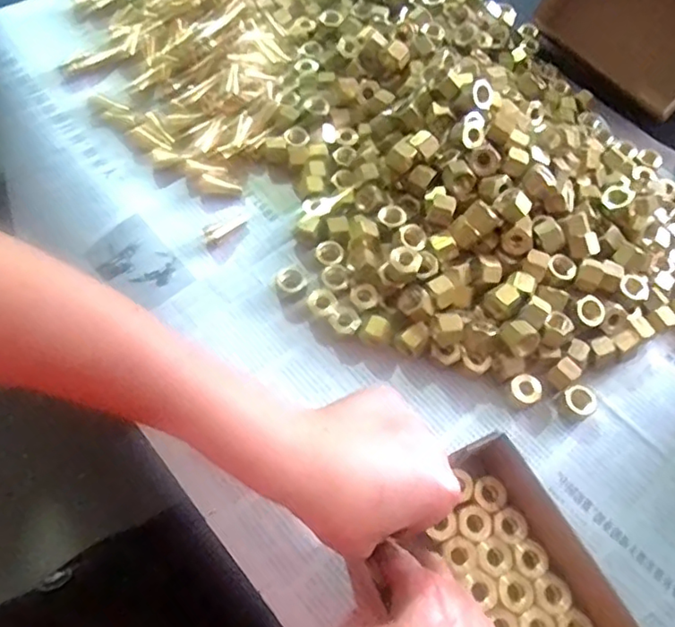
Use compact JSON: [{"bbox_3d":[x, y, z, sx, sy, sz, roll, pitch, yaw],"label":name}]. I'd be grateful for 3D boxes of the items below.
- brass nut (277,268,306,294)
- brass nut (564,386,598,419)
[{"bbox_3d":[-0.036,-0.025,0.460,0.021,0.008,0.022,1,63,-3],"label":"brass nut"},{"bbox_3d":[0.176,0.064,0.428,0.021,0.014,0.023,1,63,-3],"label":"brass nut"}]

